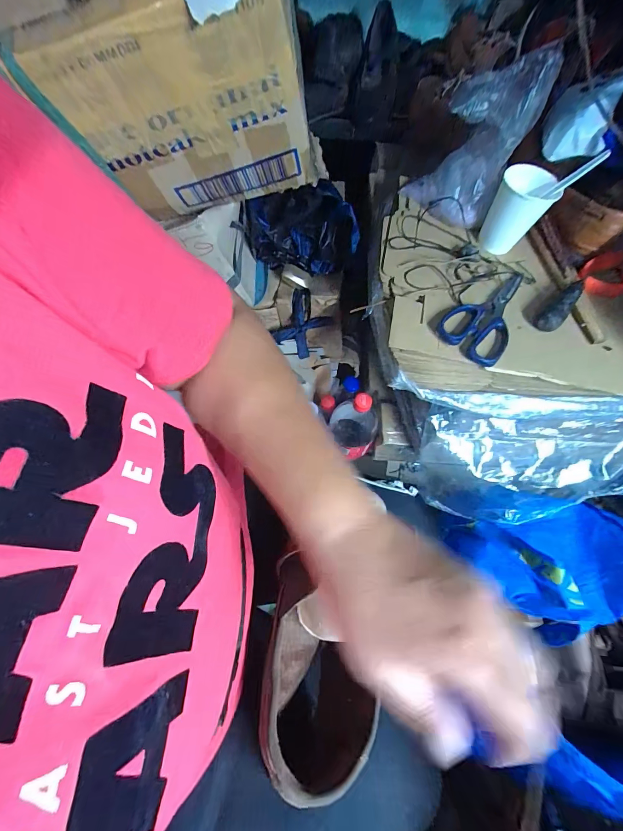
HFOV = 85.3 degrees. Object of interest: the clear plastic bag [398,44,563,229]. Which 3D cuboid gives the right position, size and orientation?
[{"bbox_3d":[0.211,-0.365,0.449,0.128,0.167,0.092,36,68,15],"label":"clear plastic bag"}]

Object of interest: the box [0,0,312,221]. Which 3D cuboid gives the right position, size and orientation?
[{"bbox_3d":[-0.127,-0.319,0.365,0.238,0.210,0.051,-10,78,7],"label":"box"}]

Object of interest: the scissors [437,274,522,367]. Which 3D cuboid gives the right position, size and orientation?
[{"bbox_3d":[0.234,-0.138,0.437,0.080,0.013,0.170,36,68,15],"label":"scissors"}]

